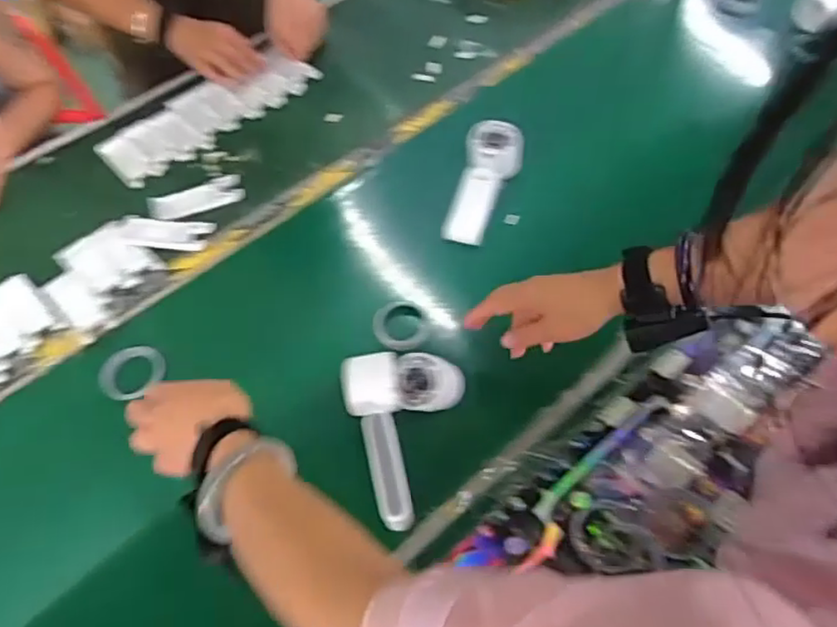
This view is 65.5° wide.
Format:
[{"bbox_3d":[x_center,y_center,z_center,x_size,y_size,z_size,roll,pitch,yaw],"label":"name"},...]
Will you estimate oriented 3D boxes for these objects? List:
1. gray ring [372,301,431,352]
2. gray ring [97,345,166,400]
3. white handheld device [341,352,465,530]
[{"bbox_3d":[-0.018,0.013,0.719,0.062,0.013,0.061,-1,55,2],"label":"gray ring"},{"bbox_3d":[-0.307,0.061,0.694,0.067,0.009,0.058,-38,62,-21],"label":"gray ring"},{"bbox_3d":[-0.009,0.111,0.612,0.115,0.052,0.166,-8,55,-2],"label":"white handheld device"}]

